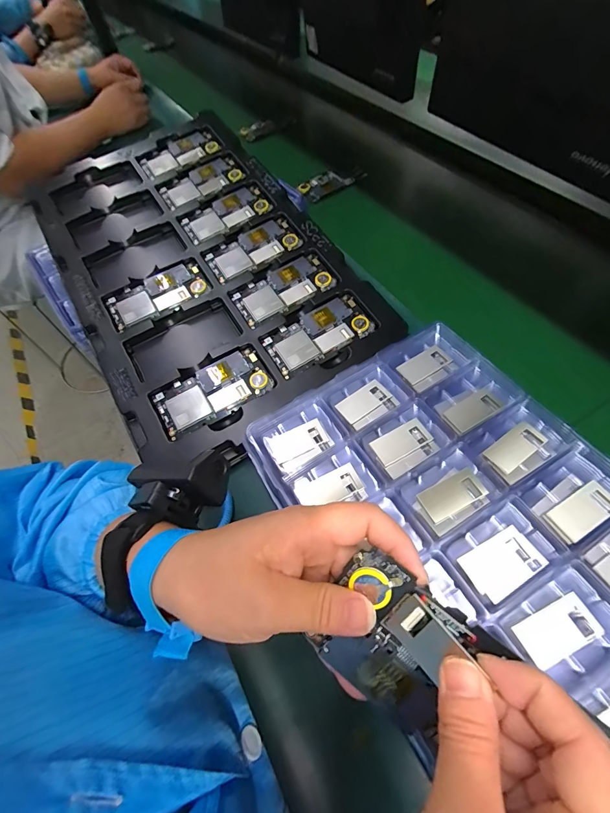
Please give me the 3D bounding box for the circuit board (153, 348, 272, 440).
[{"bbox_3d":[-0.103,-0.019,0.407,0.124,0.011,0.064,-29,60,-11],"label":"circuit board"}]

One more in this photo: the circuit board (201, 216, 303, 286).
[{"bbox_3d":[-0.072,-0.215,0.496,0.125,0.006,0.065,-31,73,-7],"label":"circuit board"}]

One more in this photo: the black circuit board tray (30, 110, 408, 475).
[{"bbox_3d":[-0.136,-0.188,0.489,0.328,0.030,0.510,-29,72,-10],"label":"black circuit board tray"}]

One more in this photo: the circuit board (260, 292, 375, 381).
[{"bbox_3d":[0.017,-0.087,0.439,0.128,0.006,0.064,-31,72,-8],"label":"circuit board"}]

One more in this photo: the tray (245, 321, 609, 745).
[{"bbox_3d":[0.137,0.108,0.216,0.197,0.029,0.382,-30,60,-12],"label":"tray"}]

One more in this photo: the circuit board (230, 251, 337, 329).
[{"bbox_3d":[-0.029,-0.151,0.468,0.124,0.004,0.065,-30,73,-9],"label":"circuit board"}]

